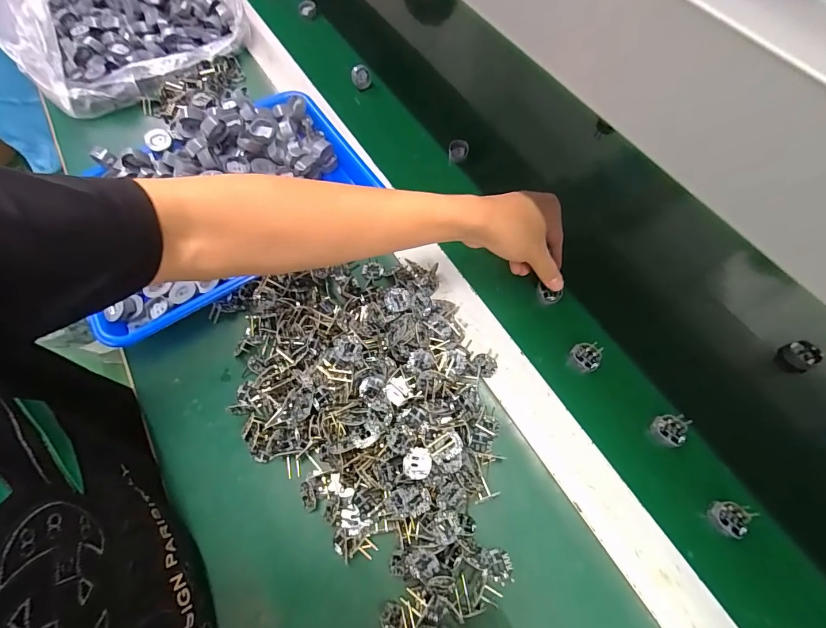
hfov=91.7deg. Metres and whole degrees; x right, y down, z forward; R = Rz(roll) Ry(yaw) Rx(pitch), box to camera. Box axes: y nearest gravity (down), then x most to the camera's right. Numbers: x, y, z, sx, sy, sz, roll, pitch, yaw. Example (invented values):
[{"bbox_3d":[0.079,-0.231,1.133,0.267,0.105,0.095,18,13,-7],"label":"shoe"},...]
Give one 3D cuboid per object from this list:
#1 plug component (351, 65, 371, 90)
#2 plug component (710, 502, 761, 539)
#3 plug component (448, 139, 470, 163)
[{"bbox_3d":[-0.077,-0.352,0.594,0.027,0.035,0.010,-7,64,-2],"label":"plug component"},{"bbox_3d":[0.271,0.175,0.342,0.028,0.024,0.027,2,64,2],"label":"plug component"},{"bbox_3d":[0.062,-0.220,0.542,0.025,0.022,0.018,12,65,7],"label":"plug component"}]

